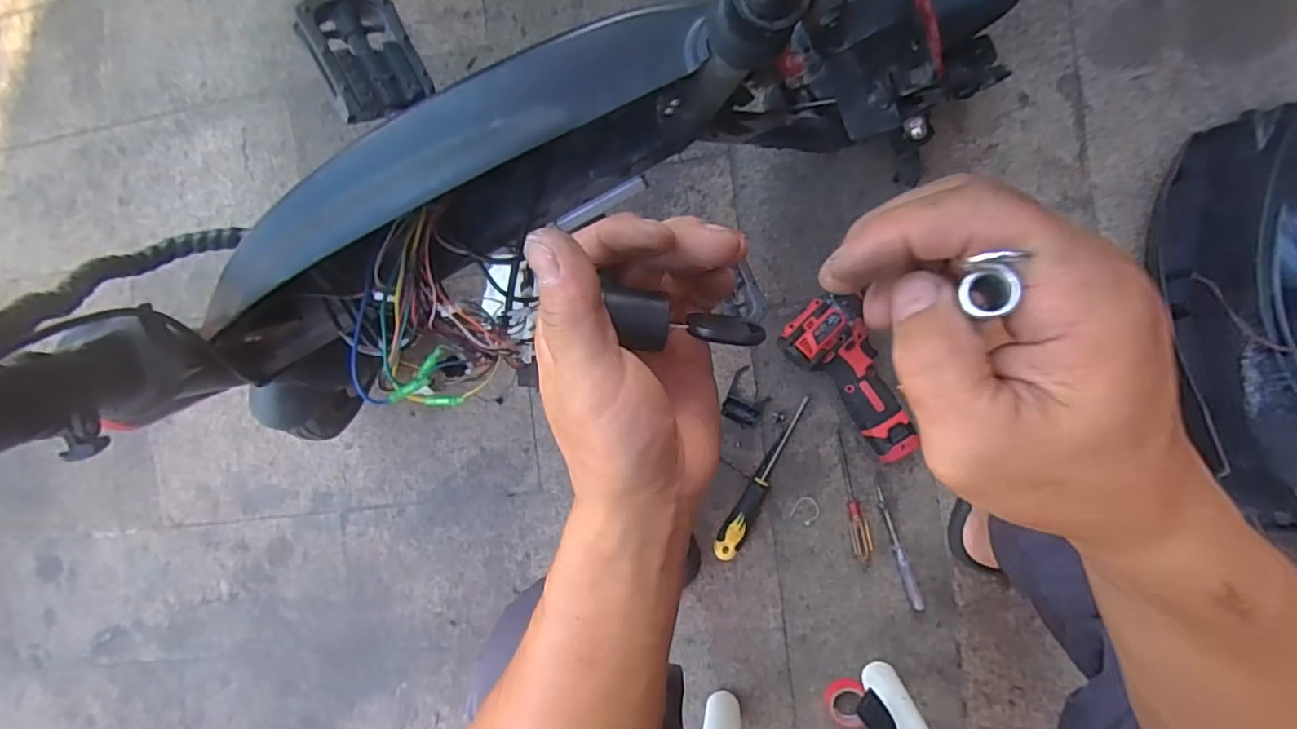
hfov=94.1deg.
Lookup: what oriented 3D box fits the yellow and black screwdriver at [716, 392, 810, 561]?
[{"bbox_3d":[0.147,0.146,0.751,0.031,0.033,0.220,32,95,8],"label":"yellow and black screwdriver"}]

